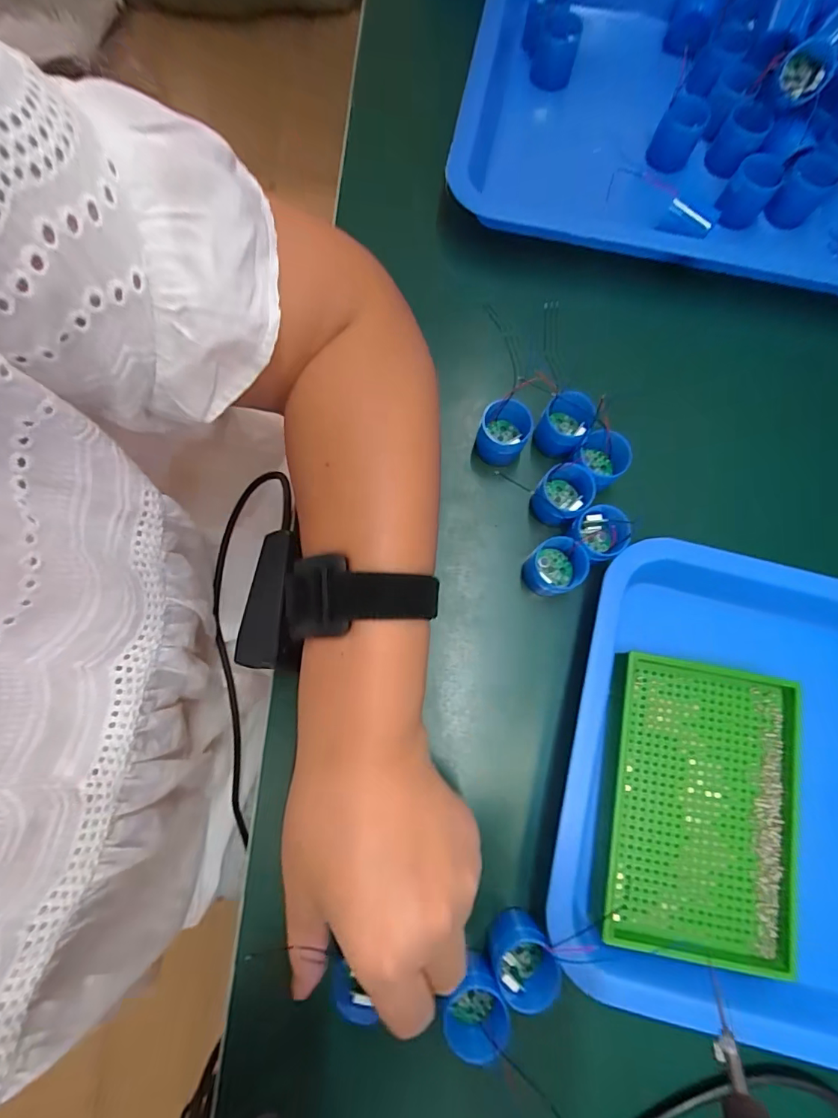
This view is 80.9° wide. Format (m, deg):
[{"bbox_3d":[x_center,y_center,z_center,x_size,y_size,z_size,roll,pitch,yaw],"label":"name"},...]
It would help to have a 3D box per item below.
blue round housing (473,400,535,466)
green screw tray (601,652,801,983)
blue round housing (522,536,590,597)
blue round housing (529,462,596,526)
[{"bbox_3d":[0.051,-0.075,0.296,0.029,0.027,0.030,0,78,-1],"label":"blue round housing"},{"bbox_3d":[0.144,0.124,0.249,0.094,0.011,0.136,10,78,2],"label":"green screw tray"},{"bbox_3d":[0.077,0.006,0.277,0.029,0.027,0.029,0,78,-1],"label":"blue round housing"},{"bbox_3d":[0.083,-0.036,0.286,0.030,0.029,0.030,0,78,-1],"label":"blue round housing"}]

